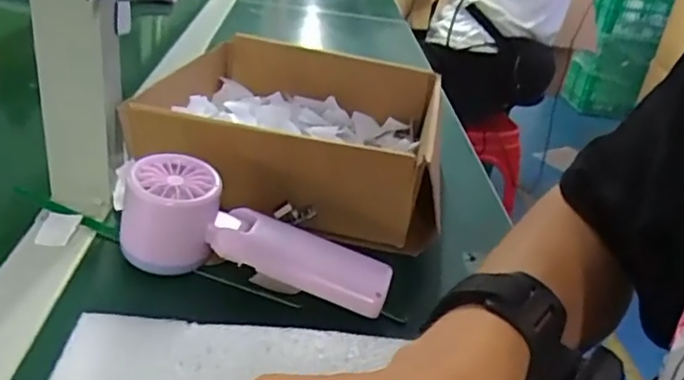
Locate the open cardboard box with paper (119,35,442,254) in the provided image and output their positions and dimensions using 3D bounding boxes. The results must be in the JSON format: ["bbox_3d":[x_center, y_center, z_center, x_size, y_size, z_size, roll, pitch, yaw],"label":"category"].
[{"bbox_3d":[-0.028,-0.063,0.510,0.205,0.067,0.251,9,29,2],"label":"open cardboard box with paper"}]

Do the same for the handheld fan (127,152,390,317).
[{"bbox_3d":[-0.051,0.034,0.371,0.159,0.052,0.048,20,30,-2],"label":"handheld fan"}]

